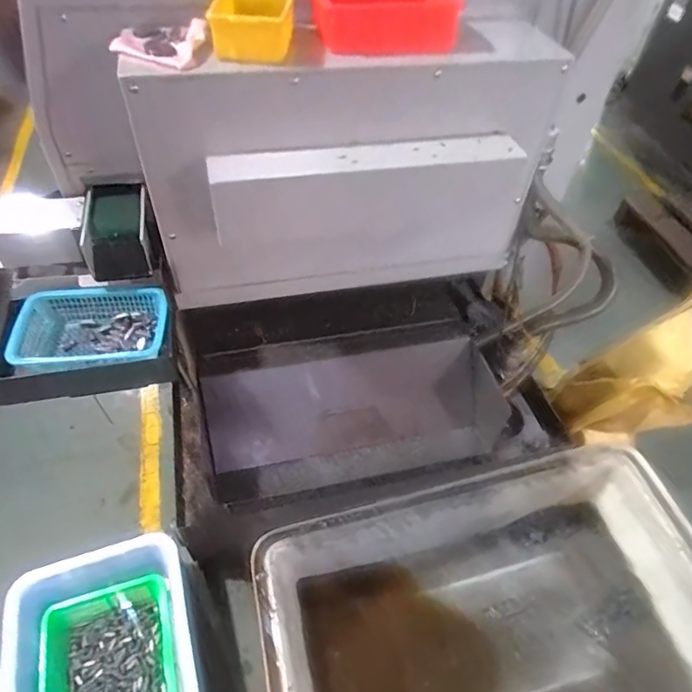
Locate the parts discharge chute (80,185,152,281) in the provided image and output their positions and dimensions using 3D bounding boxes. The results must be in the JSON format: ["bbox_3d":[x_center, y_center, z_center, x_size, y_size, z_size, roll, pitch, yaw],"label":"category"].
[{"bbox_3d":[-0.407,-0.197,0.894,0.112,0.094,0.142,-4,50,-8],"label":"parts discharge chute"}]

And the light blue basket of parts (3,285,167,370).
[{"bbox_3d":[-0.419,-0.024,0.849,0.234,0.065,0.161,-4,50,-8],"label":"light blue basket of parts"}]

